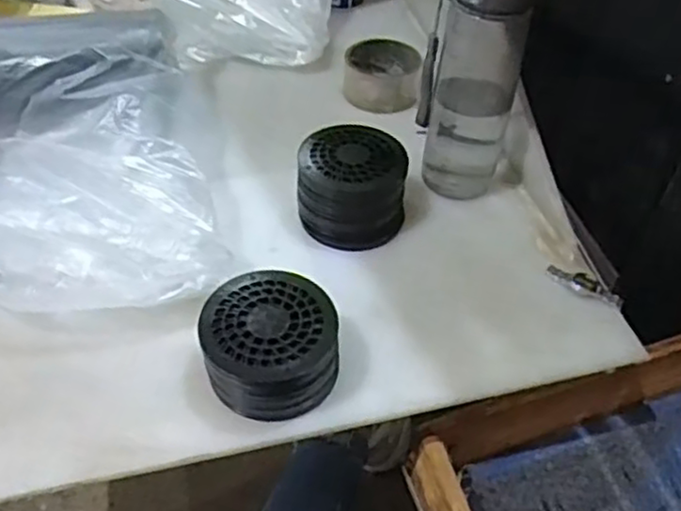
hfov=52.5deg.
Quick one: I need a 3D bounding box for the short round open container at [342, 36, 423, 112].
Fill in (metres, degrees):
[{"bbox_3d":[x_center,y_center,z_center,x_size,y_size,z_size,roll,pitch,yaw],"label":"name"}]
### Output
[{"bbox_3d":[0.047,-0.202,0.796,0.085,0.055,0.088,3,46,-3],"label":"short round open container"}]

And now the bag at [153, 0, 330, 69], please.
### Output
[{"bbox_3d":[-0.118,-0.312,0.855,0.211,0.108,0.190,-3,47,-8],"label":"bag"}]

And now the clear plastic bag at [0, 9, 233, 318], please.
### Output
[{"bbox_3d":[-0.282,-0.084,0.602,0.298,0.092,0.345,-12,49,-17],"label":"clear plastic bag"}]

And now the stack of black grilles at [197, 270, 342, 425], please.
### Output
[{"bbox_3d":[-0.051,0.067,0.516,0.101,0.057,0.102,4,46,-2],"label":"stack of black grilles"}]

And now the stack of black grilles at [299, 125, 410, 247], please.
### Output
[{"bbox_3d":[0.011,-0.066,0.643,0.096,0.071,0.098,-30,56,-30],"label":"stack of black grilles"}]

